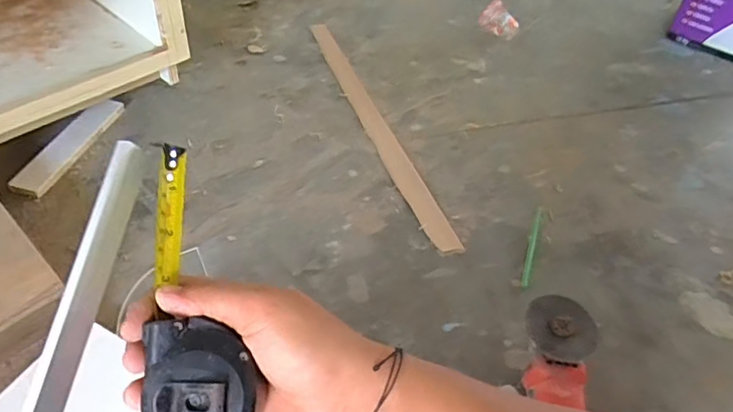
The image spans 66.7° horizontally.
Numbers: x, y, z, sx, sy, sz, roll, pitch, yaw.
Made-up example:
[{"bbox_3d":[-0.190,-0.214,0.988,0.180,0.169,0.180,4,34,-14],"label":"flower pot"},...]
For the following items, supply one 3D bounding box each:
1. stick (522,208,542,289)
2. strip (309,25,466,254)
[{"bbox_3d":[0.266,0.061,0.888,0.011,0.008,0.181,19,48,10],"label":"stick"},{"bbox_3d":[0.012,-0.168,1.080,0.053,0.009,0.684,-13,50,-18],"label":"strip"}]

